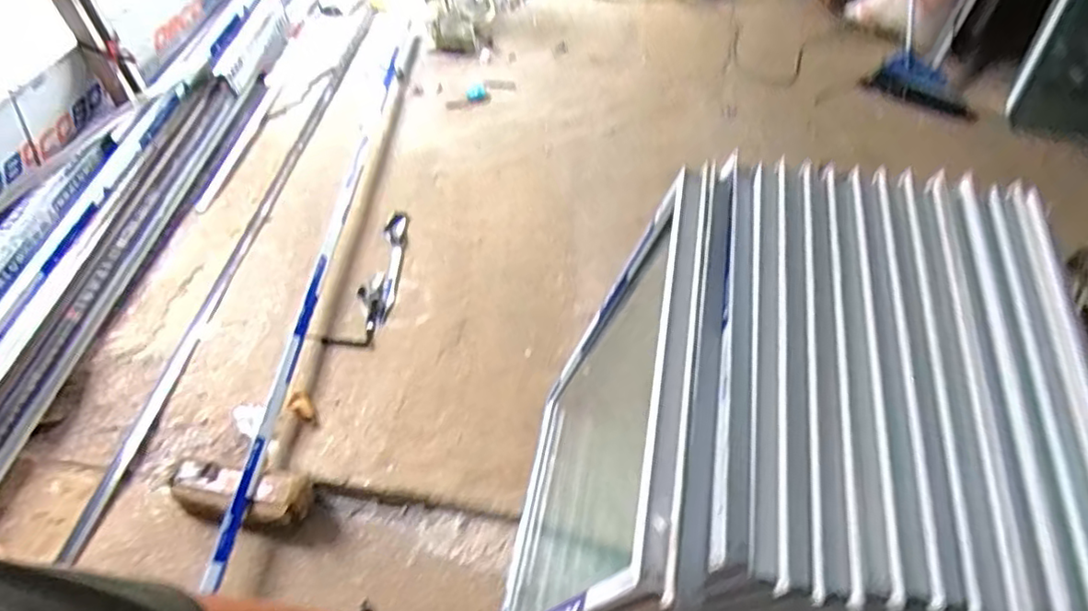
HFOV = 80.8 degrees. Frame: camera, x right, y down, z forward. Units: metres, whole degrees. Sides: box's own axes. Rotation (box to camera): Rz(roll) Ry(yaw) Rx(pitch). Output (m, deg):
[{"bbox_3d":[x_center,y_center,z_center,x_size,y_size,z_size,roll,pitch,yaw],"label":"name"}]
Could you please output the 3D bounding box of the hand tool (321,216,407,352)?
[{"bbox_3d":[-0.475,-0.078,1.858,0.127,0.035,0.500,11,54,9],"label":"hand tool"}]

